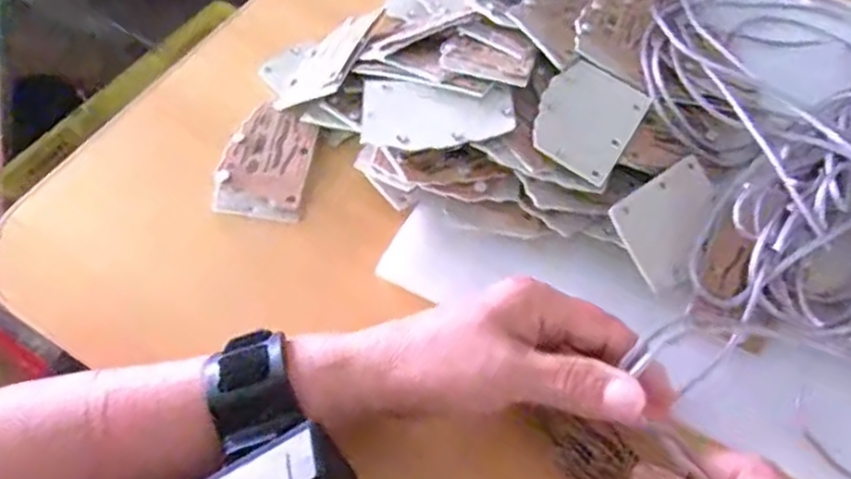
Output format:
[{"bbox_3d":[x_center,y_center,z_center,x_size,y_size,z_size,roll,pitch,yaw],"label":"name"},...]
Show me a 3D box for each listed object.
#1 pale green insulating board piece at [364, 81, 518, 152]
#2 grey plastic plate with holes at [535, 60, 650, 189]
[{"bbox_3d":[0.007,-0.069,0.369,0.085,0.006,0.047,3,61,2],"label":"pale green insulating board piece"},{"bbox_3d":[0.094,-0.071,0.382,0.055,0.004,0.082,32,58,6],"label":"grey plastic plate with holes"}]

